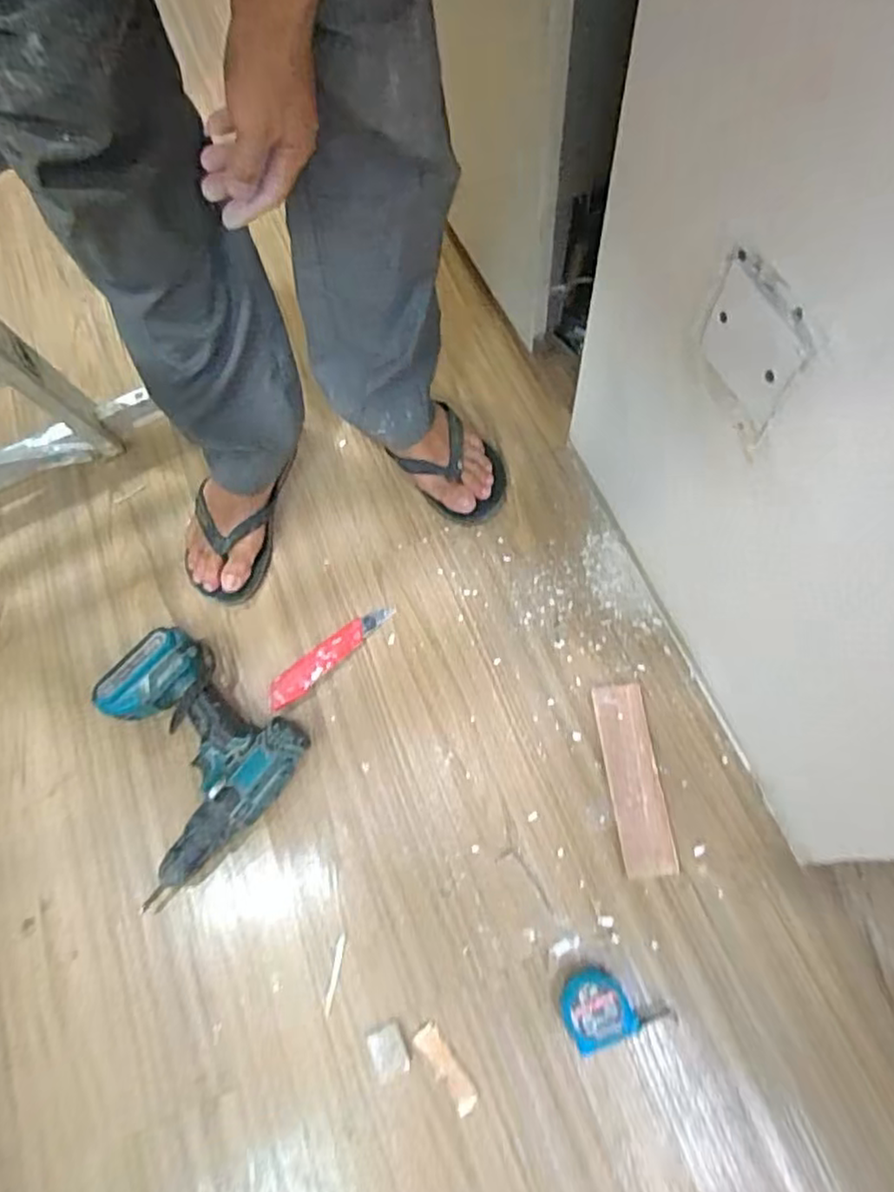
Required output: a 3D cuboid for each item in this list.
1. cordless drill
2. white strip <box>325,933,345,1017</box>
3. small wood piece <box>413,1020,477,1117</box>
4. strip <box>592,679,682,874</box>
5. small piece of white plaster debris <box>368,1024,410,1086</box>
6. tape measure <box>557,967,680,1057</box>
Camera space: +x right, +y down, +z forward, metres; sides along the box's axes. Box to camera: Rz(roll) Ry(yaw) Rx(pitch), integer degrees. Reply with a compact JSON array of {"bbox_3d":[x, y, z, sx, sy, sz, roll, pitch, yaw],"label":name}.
[{"bbox_3d":[-0.286,0.171,0.712,0.212,0.073,0.211,39,75,15],"label":"cordless drill"},{"bbox_3d":[-0.109,0.369,0.661,0.008,0.004,0.070,5,66,9],"label":"white strip"},{"bbox_3d":[-0.001,0.436,0.625,0.023,0.009,0.076,-36,71,-11],"label":"small wood piece"},{"bbox_3d":[0.194,0.188,0.708,0.052,0.012,0.192,-6,68,0],"label":"strip"},{"bbox_3d":[-0.055,0.425,0.630,0.032,0.006,0.041,-20,69,-6],"label":"small piece of white plaster debris"},{"bbox_3d":[0.153,0.374,0.627,0.094,0.028,0.060,-19,69,-5],"label":"tape measure"}]

